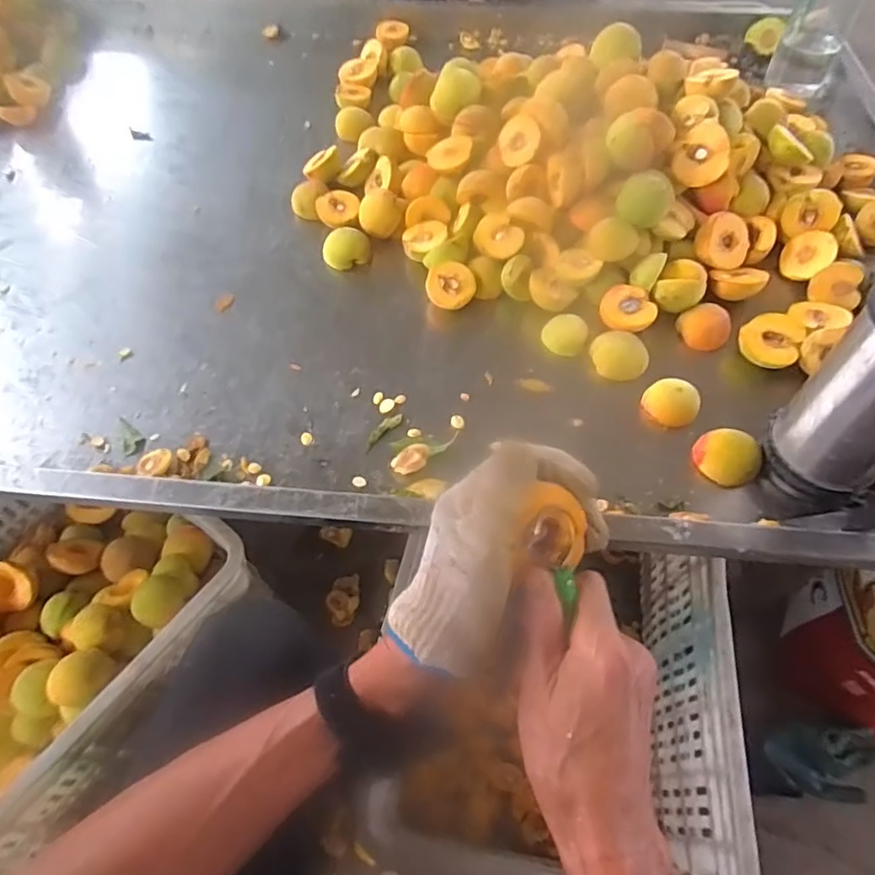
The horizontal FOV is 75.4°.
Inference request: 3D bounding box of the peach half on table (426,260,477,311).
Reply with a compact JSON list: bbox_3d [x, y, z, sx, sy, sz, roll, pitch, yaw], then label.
[{"bbox_3d":[0.016,-0.185,0.706,0.060,0.031,0.058,9,82,-4],"label":"peach half on table"}]

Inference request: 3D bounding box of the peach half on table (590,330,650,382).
[{"bbox_3d":[0.206,-0.093,0.641,0.064,0.025,0.053,19,60,13],"label":"peach half on table"}]

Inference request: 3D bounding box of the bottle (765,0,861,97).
[{"bbox_3d":[0.638,-0.699,0.924,0.096,0.209,0.094,24,61,15],"label":"bottle"}]

